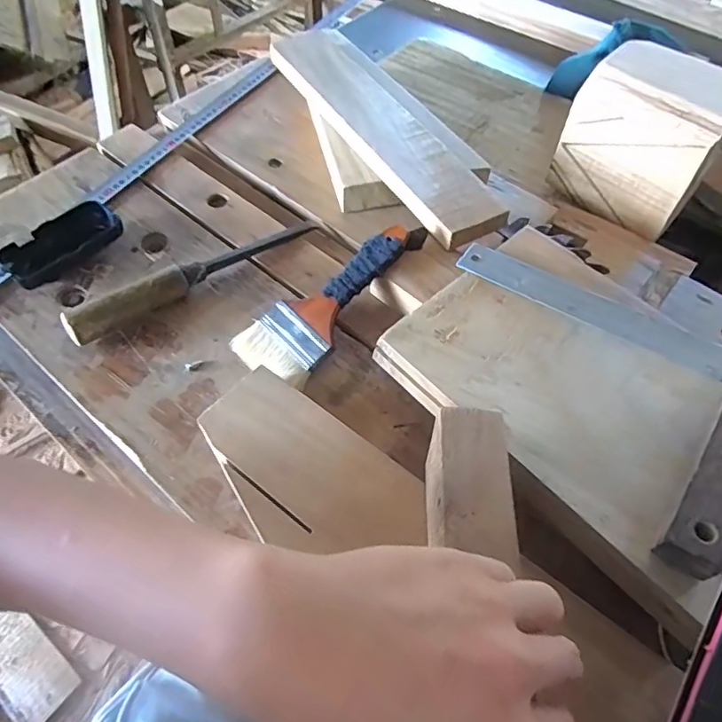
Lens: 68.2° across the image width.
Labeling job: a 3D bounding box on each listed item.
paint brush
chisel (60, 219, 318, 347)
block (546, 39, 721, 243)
[{"bbox_3d":[-0.029,-0.055,0.469,0.178,0.016,0.074,-46,68,-6],"label":"paint brush"},{"bbox_3d":[-0.149,-0.086,0.498,0.248,0.037,0.022,-35,65,-21],"label":"chisel"},{"bbox_3d":[0.295,-0.228,0.561,0.143,0.142,0.084,40,65,21],"label":"block"}]

